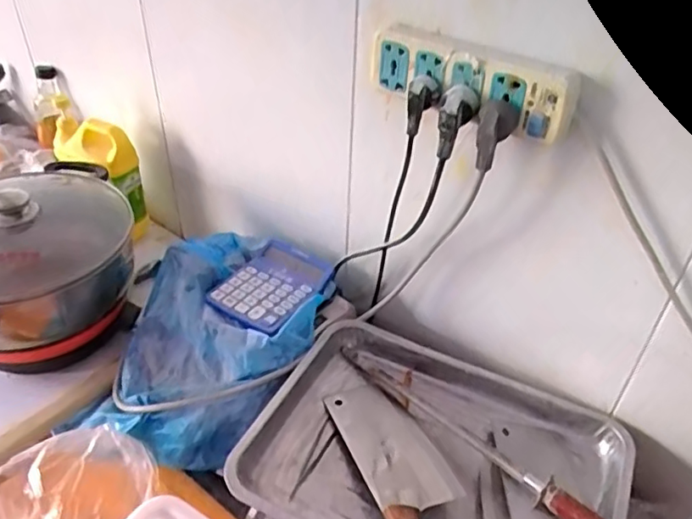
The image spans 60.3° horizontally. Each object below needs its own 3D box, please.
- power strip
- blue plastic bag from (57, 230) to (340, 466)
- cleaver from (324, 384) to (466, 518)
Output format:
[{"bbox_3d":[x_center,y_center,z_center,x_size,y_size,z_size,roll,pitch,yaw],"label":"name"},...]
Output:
[{"bbox_3d":[0.122,-0.182,0.597,0.217,0.071,0.043,30,47,30],"label":"power strip"},{"bbox_3d":[-0.175,0.110,0.804,0.250,0.137,0.314,24,43,24],"label":"blue plastic bag"},{"bbox_3d":[0.065,0.242,0.630,0.104,0.027,0.313,-7,26,-12],"label":"cleaver"}]

